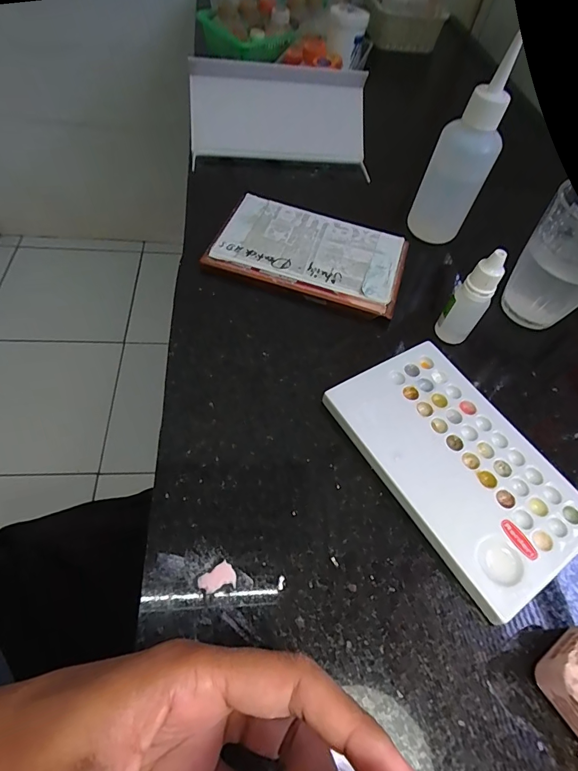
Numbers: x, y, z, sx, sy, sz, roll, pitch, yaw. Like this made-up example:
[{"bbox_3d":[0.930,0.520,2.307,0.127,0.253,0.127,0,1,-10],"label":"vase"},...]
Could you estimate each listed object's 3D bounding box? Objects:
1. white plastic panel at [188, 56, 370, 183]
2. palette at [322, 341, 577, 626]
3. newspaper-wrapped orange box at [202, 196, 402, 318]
[{"bbox_3d":[-0.010,-0.330,0.508,0.214,0.074,0.112,0,56,-6],"label":"white plastic panel"},{"bbox_3d":[0.102,0.044,0.256,0.093,0.010,0.151,-29,65,-20],"label":"palette"},{"bbox_3d":[0.019,-0.110,0.340,0.148,0.011,0.087,17,59,5],"label":"newspaper-wrapped orange box"}]

